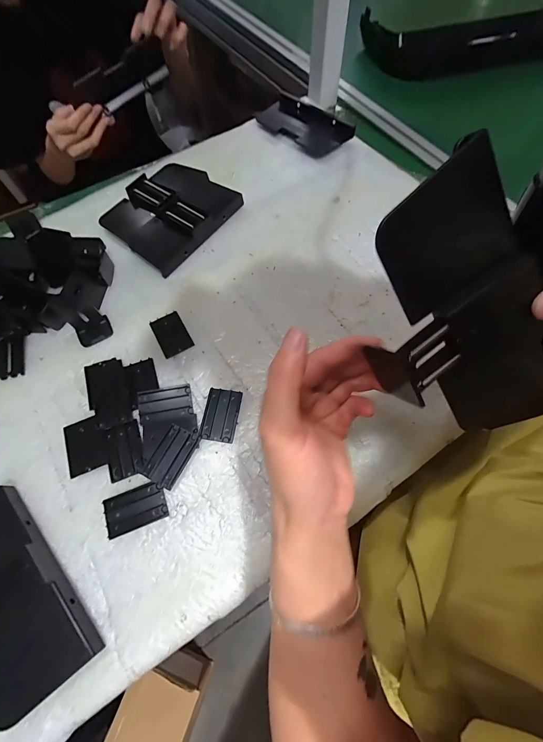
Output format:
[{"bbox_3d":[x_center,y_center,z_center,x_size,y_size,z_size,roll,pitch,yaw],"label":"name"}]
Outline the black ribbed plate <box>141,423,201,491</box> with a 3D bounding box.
[{"bbox_3d":[-0.097,0.083,0.311,0.035,0.009,0.054,25,68,12],"label":"black ribbed plate"}]

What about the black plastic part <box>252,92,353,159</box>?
[{"bbox_3d":[0.049,-0.415,0.529,0.074,0.028,0.171,-42,71,-16],"label":"black plastic part"}]

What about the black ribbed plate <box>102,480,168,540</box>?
[{"bbox_3d":[-0.126,0.127,0.296,0.055,0.006,0.035,-19,66,-7],"label":"black ribbed plate"}]

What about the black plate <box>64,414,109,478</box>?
[{"bbox_3d":[-0.185,0.074,0.320,0.041,0.007,0.054,-20,66,-8],"label":"black plate"}]

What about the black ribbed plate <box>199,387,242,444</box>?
[{"bbox_3d":[-0.053,0.045,0.334,0.036,0.004,0.055,8,66,5],"label":"black ribbed plate"}]

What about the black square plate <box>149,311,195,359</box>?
[{"bbox_3d":[-0.118,-0.045,0.376,0.035,0.004,0.056,-28,67,-11],"label":"black square plate"}]

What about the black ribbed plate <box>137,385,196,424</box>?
[{"bbox_3d":[-0.113,0.034,0.338,0.056,0.007,0.038,-10,65,-3],"label":"black ribbed plate"}]

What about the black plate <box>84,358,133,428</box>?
[{"bbox_3d":[-0.177,0.023,0.343,0.041,0.009,0.082,-20,63,-6],"label":"black plate"}]

